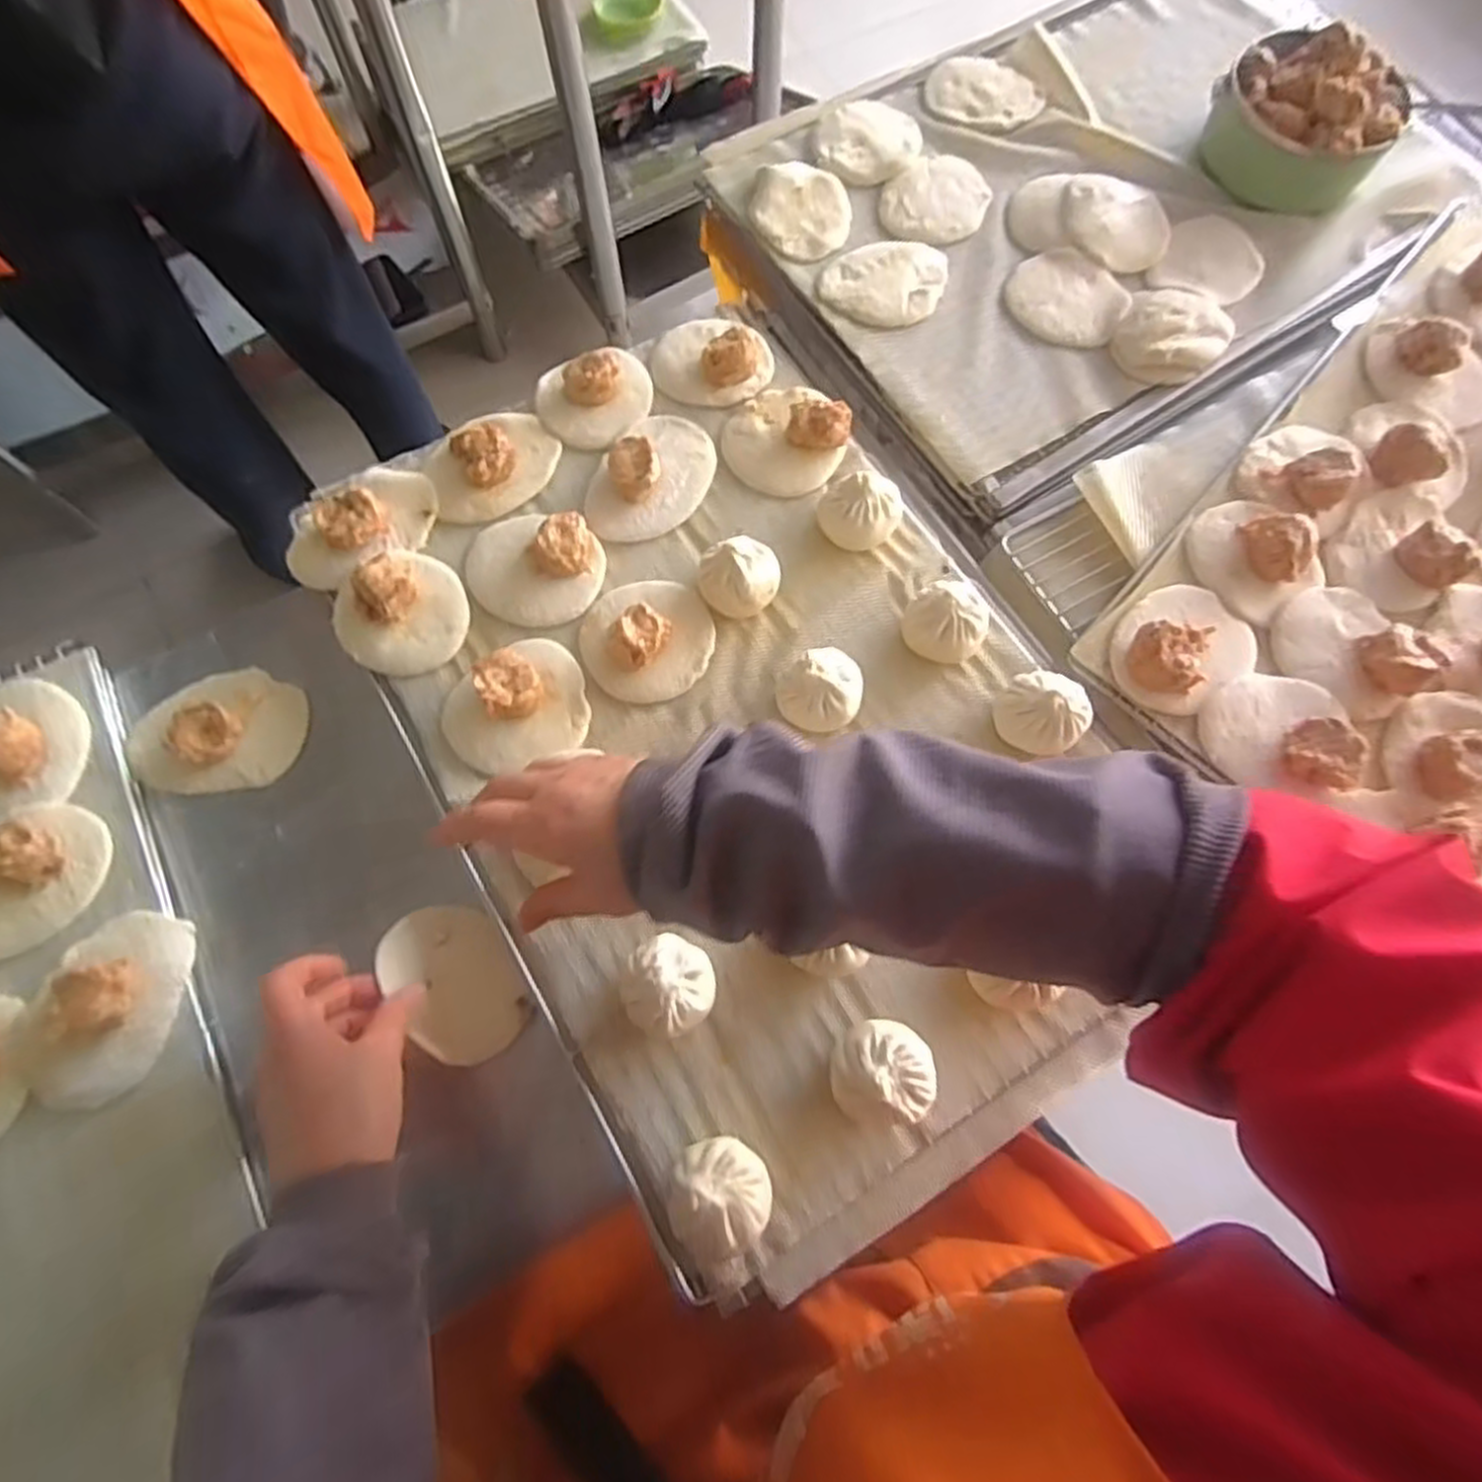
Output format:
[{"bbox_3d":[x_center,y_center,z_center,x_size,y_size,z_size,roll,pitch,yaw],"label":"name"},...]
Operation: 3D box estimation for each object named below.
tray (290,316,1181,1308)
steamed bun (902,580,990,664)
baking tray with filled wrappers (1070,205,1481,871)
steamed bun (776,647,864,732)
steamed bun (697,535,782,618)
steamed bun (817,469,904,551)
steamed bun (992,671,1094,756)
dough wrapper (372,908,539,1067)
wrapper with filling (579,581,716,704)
[{"bbox_3d":[-0.004,-0.029,0.523,0.405,0.047,0.612,-32,75,-10],"label":"tray"},{"bbox_3d":[0.138,-0.081,0.530,0.054,0.042,0.051,31,74,9],"label":"steamed bun"},{"bbox_3d":[0.556,-0.131,0.552,0.381,0.044,0.558,42,76,12],"label":"baking tray with filled wrappers"},{"bbox_3d":[0.052,-0.036,0.517,0.055,0.041,0.054,9,72,3],"label":"steamed bun"},{"bbox_3d":[-0.001,-0.112,0.543,0.056,0.039,0.055,-11,72,-4],"label":"steamed bun"},{"bbox_3d":[0.086,-0.169,0.561,0.055,0.040,0.056,42,76,12],"label":"steamed bun"},{"bbox_3d":[0.195,-0.019,0.509,0.058,0.041,0.049,25,73,8],"label":"steamed bun"},{"bbox_3d":[-0.186,0.160,0.523,0.078,0.008,0.105,-28,92,-43],"label":"dough wrapper"},{"bbox_3d":[-0.064,-0.074,0.534,0.089,0.035,0.086,-11,72,-4],"label":"wrapper with filling"}]

